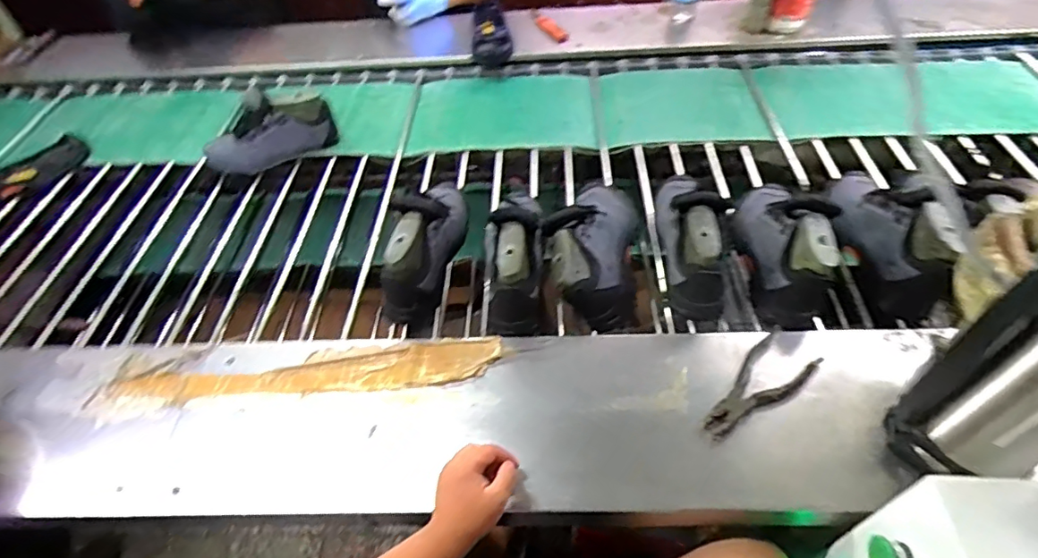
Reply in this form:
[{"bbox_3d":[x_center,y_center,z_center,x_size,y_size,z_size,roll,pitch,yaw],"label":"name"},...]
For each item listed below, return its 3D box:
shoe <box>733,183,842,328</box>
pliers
[{"bbox_3d":[0.405,-0.071,0.821,0.108,0.113,0.281,-2,50,4],"label":"shoe"},{"bbox_3d":[0.309,0.133,0.680,0.075,0.012,0.191,35,61,29],"label":"pliers"}]

